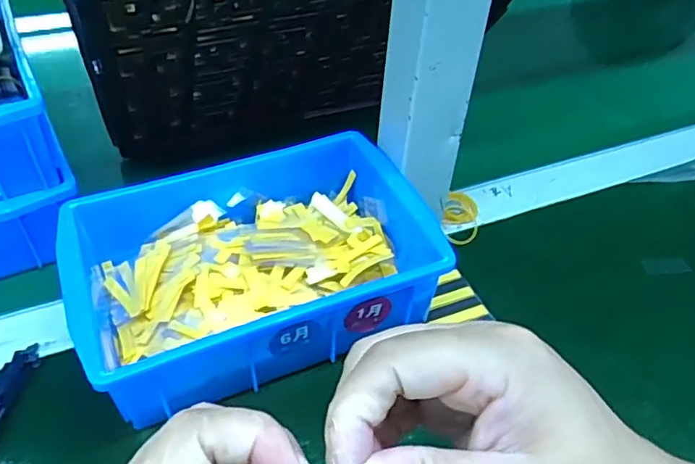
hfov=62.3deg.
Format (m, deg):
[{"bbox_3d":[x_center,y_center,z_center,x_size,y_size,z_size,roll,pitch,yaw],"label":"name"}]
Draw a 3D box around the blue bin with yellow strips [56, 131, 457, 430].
[{"bbox_3d":[-0.052,0.017,0.344,0.205,0.053,0.136,-15,46,-19],"label":"blue bin with yellow strips"}]

